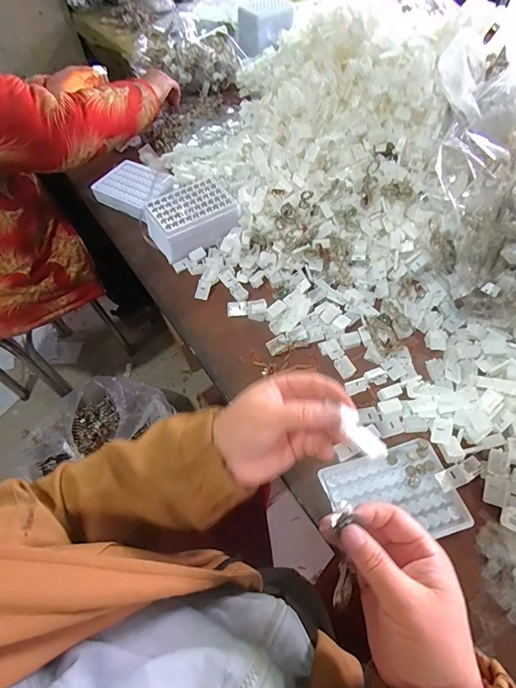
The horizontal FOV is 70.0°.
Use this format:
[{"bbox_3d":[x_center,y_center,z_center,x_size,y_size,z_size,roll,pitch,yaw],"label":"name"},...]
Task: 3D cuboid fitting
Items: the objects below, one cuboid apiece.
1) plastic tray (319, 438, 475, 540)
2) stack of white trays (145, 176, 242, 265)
[{"bbox_3d":[0.138,0.156,0.379,0.124,0.006,0.091,-14,57,-6],"label":"plastic tray"},{"bbox_3d":[-0.105,-0.203,0.597,0.137,0.059,0.095,-26,59,-14],"label":"stack of white trays"}]

